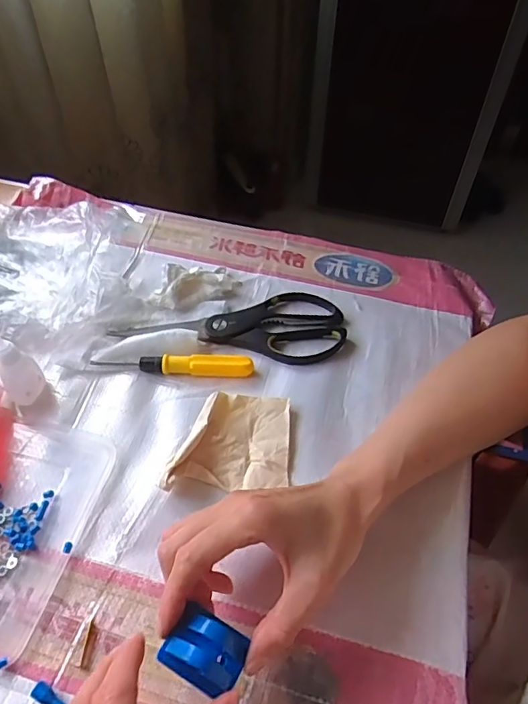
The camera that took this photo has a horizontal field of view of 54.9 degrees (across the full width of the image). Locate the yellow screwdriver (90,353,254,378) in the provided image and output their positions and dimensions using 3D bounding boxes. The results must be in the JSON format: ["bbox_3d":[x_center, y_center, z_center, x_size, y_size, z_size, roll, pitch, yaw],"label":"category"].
[{"bbox_3d":[-0.081,0.010,0.458,0.139,0.017,0.017,5,49,-1],"label":"yellow screwdriver"}]

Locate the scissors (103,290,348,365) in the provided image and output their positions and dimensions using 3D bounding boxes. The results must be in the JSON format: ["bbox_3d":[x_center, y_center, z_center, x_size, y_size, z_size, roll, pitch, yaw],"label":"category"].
[{"bbox_3d":[-0.031,-0.032,0.494,0.215,0.012,0.087,6,49,0],"label":"scissors"}]

